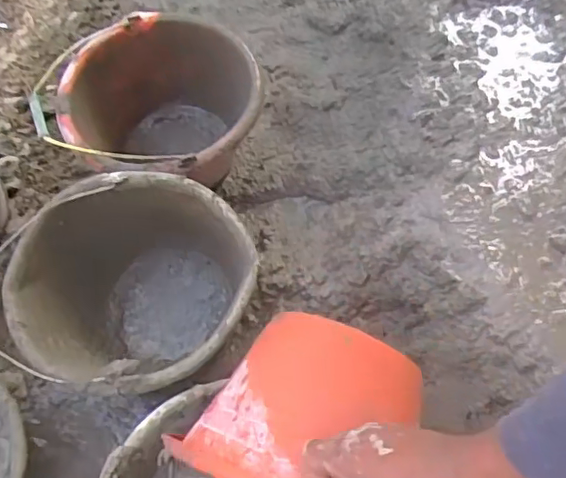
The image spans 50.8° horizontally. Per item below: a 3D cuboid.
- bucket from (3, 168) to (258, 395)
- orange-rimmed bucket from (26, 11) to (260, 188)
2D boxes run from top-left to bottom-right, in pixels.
[{"bbox_3d":[-0.193,0.083,0.824,0.290,0.235,0.282,0,64,0],"label":"bucket"},{"bbox_3d":[-0.193,-0.173,0.968,0.280,0.255,0.265,0,64,0],"label":"orange-rimmed bucket"}]

